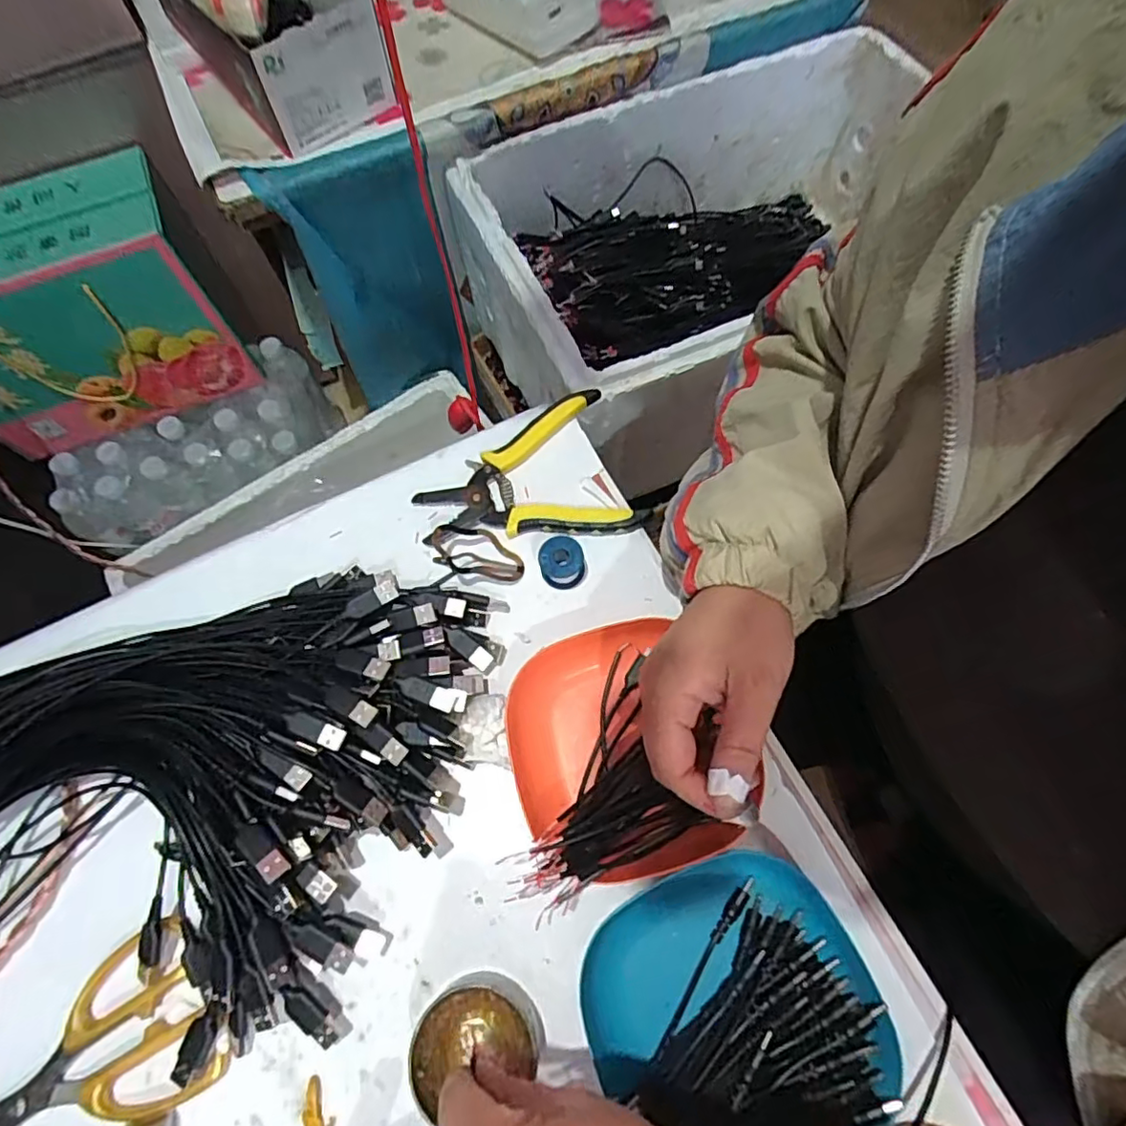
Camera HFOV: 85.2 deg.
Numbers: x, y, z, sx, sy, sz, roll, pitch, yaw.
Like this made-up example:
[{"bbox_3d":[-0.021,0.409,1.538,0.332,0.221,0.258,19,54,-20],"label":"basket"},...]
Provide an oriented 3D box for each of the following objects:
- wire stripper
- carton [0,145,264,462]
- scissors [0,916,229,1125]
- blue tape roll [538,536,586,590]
[{"bbox_3d":[-0.026,-0.073,0.457,0.160,0.018,0.115,-2,67,0],"label":"wire stripper"},{"bbox_3d":[-0.595,-0.310,0.762,0.323,0.236,0.162,-21,68,-8],"label":"carton"},{"bbox_3d":[-0.274,0.283,0.329,0.168,0.010,0.088,-32,70,-12],"label":"scissors"},{"bbox_3d":[-0.001,0.000,0.422,0.030,0.025,0.029,-13,67,-4],"label":"blue tape roll"}]

